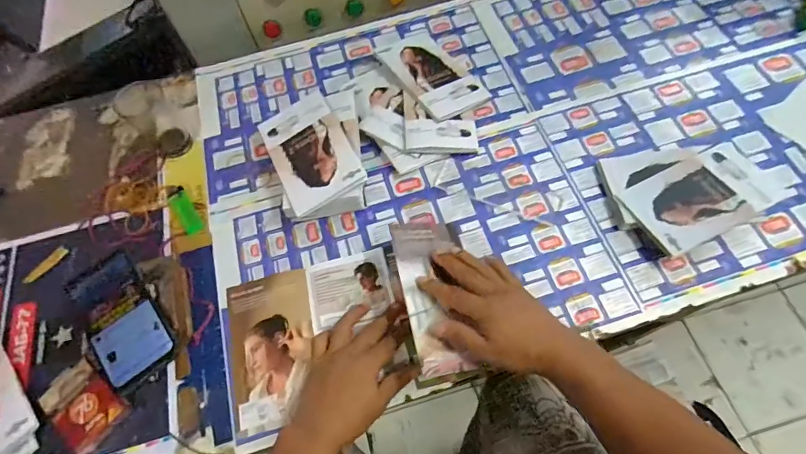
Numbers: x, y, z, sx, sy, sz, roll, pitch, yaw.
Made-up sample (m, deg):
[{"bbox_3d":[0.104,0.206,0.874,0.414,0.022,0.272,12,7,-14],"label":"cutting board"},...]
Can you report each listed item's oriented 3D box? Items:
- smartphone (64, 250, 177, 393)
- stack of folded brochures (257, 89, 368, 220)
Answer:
[{"bbox_3d":[-0.314,0.099,0.486,0.073,0.018,0.154,-38,67,-14],"label":"smartphone"},{"bbox_3d":[-0.111,-0.097,0.597,0.130,0.057,0.179,-21,64,-7],"label":"stack of folded brochures"}]

